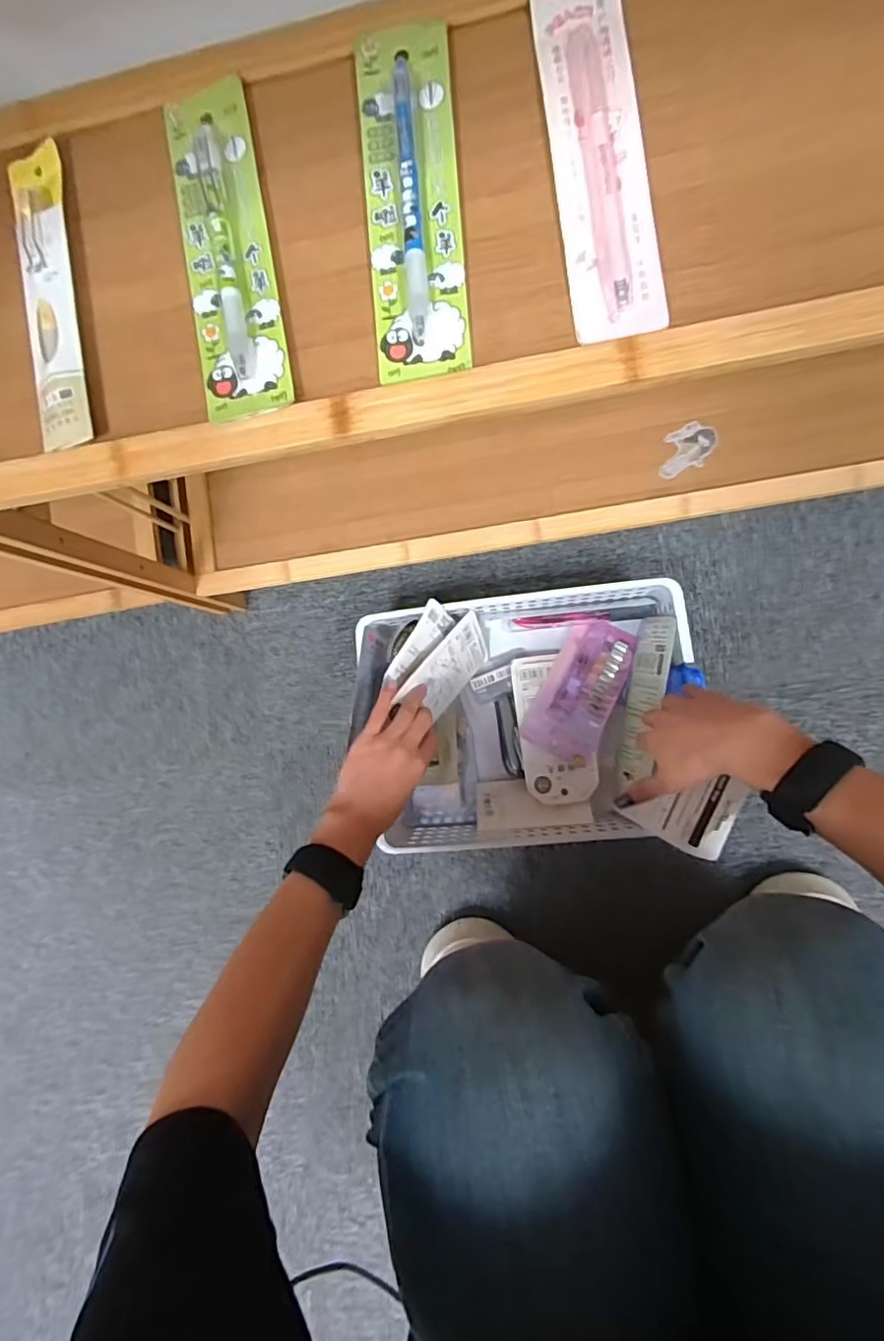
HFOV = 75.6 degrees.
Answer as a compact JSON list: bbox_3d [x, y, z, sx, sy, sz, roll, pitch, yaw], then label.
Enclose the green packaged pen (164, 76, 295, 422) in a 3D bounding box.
[{"bbox_3d":[-0.117,-0.227,0.306,0.049,0.014,0.181,-10,86,6],"label":"green packaged pen"}]

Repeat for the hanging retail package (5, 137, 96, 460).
[{"bbox_3d":[-0.221,-0.211,0.320,0.033,0.011,0.172,-10,86,6],"label":"hanging retail package"}]

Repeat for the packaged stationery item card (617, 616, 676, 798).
[{"bbox_3d":[0.214,0.035,0.603,0.011,0.070,0.182,7,92,-9],"label":"packaged stationery item card"}]

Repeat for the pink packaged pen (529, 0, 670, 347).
[{"bbox_3d":[0.077,-0.268,0.281,0.044,0.016,0.203,-8,86,7],"label":"pink packaged pen"}]

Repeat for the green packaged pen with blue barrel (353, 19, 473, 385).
[{"bbox_3d":[-0.016,-0.244,0.293,0.050,0.017,0.180,-4,86,7],"label":"green packaged pen with blue barrel"}]

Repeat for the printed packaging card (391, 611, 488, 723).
[{"bbox_3d":[0.008,0.002,0.621,0.006,0.079,0.118,23,63,37],"label":"printed packaging card"}]

